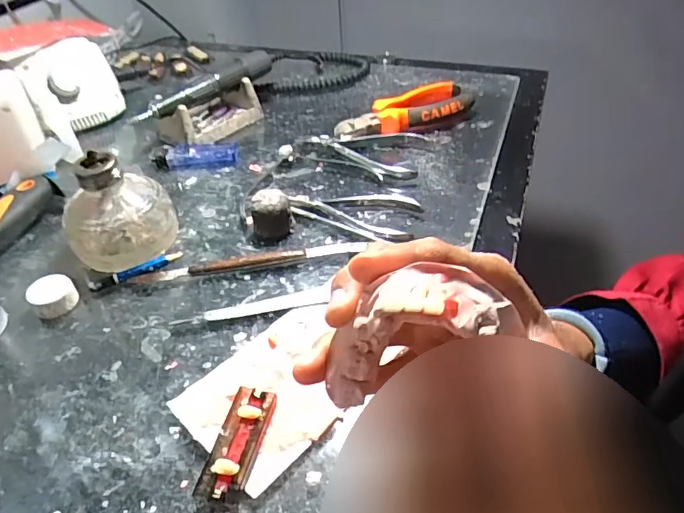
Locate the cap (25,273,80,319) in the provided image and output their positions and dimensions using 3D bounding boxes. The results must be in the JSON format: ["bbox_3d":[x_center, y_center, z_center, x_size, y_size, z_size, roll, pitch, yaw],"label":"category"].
[{"bbox_3d":[-0.196,0.028,0.342,0.028,0.020,0.028,-2,42,2],"label":"cap"}]

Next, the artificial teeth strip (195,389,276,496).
[{"bbox_3d":[-0.053,0.095,0.259,0.021,0.010,0.058,7,43,12],"label":"artificial teeth strip"}]

